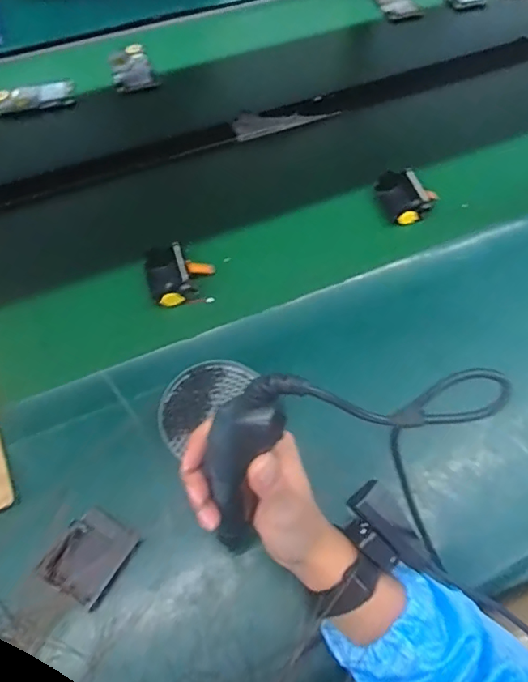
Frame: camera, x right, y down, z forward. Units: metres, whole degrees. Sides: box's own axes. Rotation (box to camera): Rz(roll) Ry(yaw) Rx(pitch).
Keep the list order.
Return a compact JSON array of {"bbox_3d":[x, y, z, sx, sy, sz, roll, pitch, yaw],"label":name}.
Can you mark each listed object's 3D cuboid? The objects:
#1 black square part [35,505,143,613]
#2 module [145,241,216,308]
[{"bbox_3d":[-0.155,0.192,0.451,0.061,0.015,0.068,27,65,15],"label":"black square part"},{"bbox_3d":[-0.102,-0.083,0.606,0.079,0.041,0.075,-11,61,-4],"label":"module"}]

